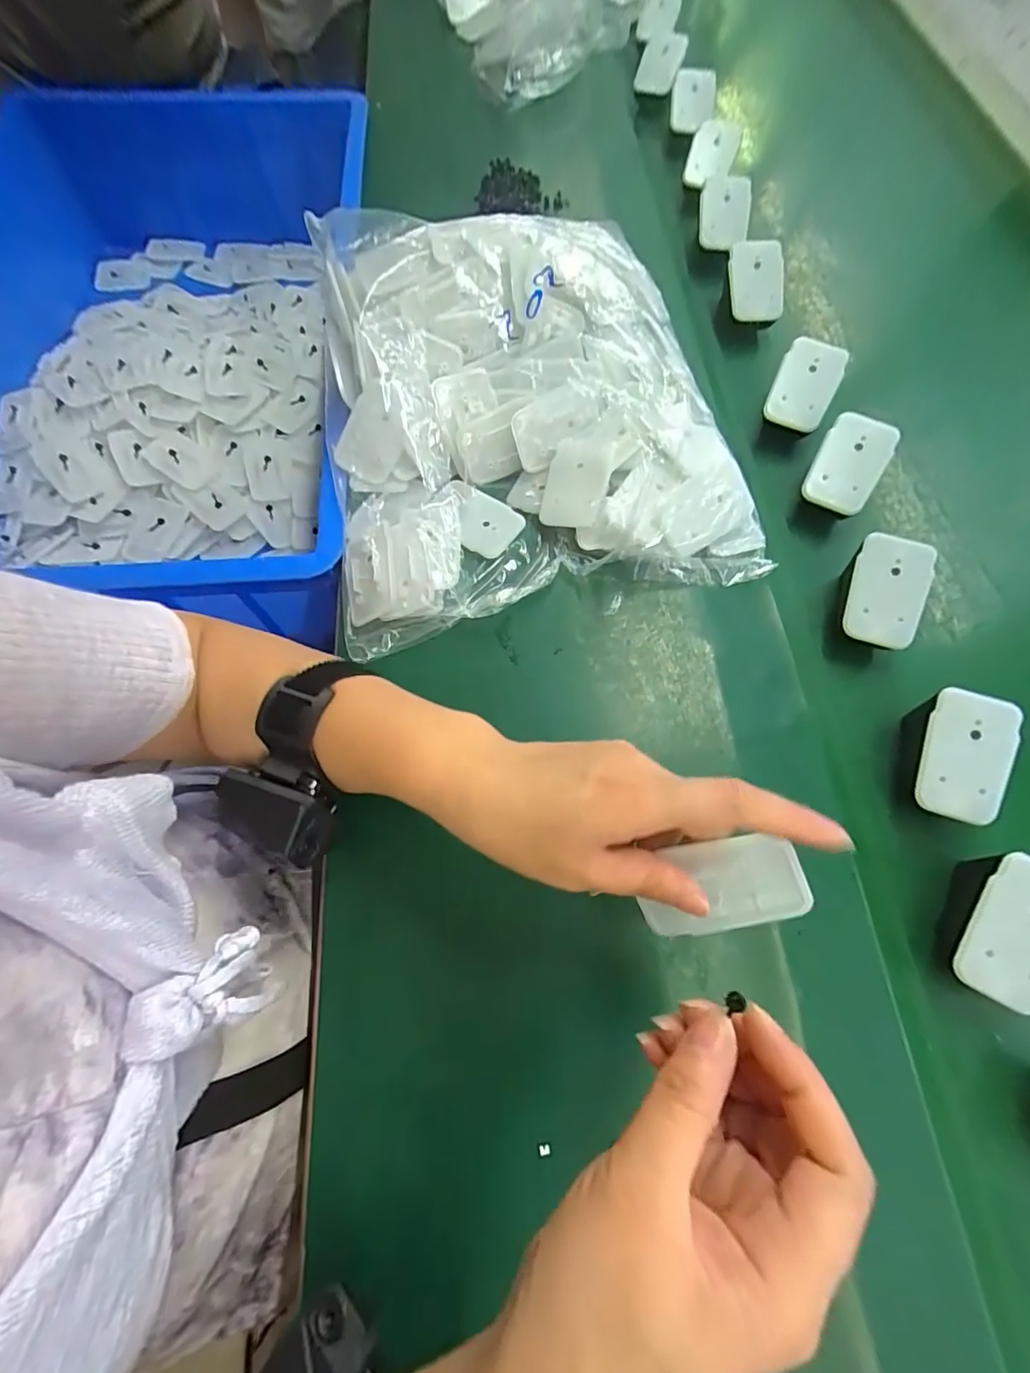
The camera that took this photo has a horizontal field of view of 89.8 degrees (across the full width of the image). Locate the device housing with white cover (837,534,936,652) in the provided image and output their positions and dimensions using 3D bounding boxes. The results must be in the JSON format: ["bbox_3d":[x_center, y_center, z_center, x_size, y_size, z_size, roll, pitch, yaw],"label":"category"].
[{"bbox_3d":[0.232,-0.059,0.330,0.046,0.021,0.066,15,93,12],"label":"device housing with white cover"}]

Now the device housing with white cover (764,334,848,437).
[{"bbox_3d":[0.216,-0.223,0.385,0.045,0.013,0.064,20,98,1],"label":"device housing with white cover"}]

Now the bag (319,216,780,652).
[{"bbox_3d":[0.001,-0.201,0.369,0.282,0.081,0.298,-10,70,-4],"label":"bag"}]

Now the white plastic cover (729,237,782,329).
[{"bbox_3d":[0.200,-0.334,0.426,0.043,0.013,0.067,0,96,9],"label":"white plastic cover"}]

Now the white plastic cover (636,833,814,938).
[{"bbox_3d":[0.087,0.087,0.222,0.068,0.004,0.043,-19,101,25],"label":"white plastic cover"}]

